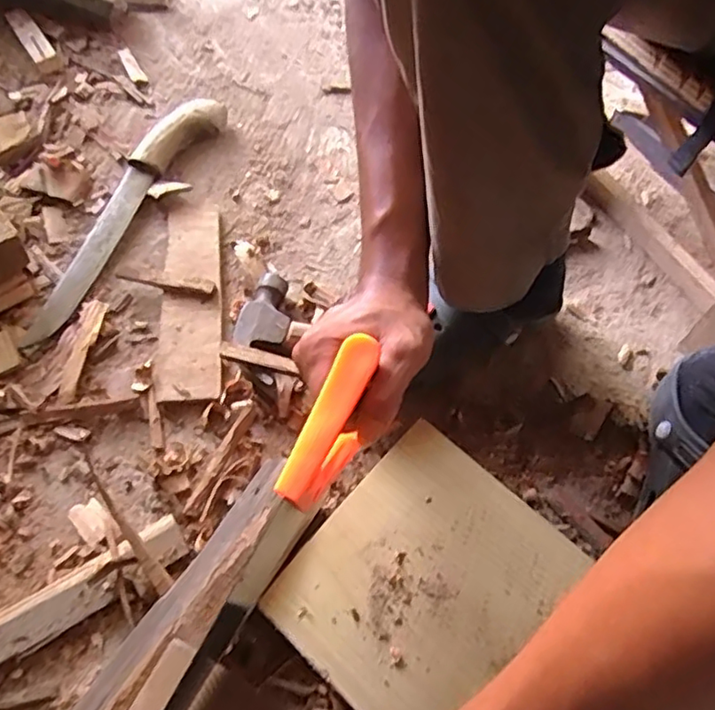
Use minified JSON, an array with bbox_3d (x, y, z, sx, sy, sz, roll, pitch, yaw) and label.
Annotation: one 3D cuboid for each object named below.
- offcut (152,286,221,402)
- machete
[{"bbox_3d":[-0.163,-0.009,0.584,0.060,0.010,0.115,-4,61,-4],"label":"offcut"},{"bbox_3d":[-0.256,-0.165,0.660,0.055,0.025,0.356,22,62,10],"label":"machete"}]

